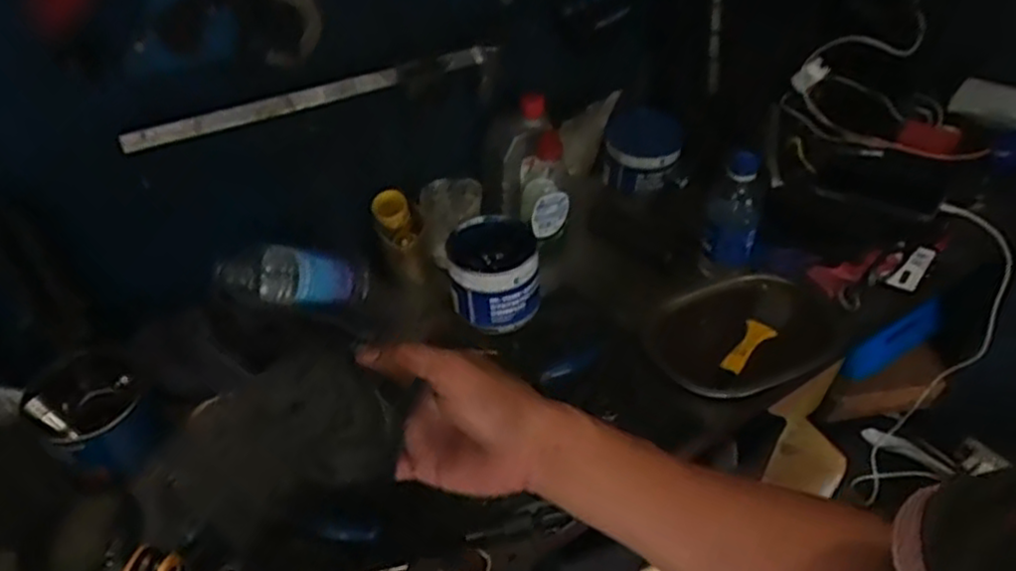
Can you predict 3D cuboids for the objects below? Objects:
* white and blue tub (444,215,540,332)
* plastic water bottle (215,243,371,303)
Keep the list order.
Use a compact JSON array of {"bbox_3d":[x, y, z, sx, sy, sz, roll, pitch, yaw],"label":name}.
[{"bbox_3d":[-0.017,-0.013,0.846,0.096,0.087,0.099,1,48,-1],"label":"white and blue tub"},{"bbox_3d":[-0.216,-0.014,0.788,0.172,0.044,0.059,5,34,-37],"label":"plastic water bottle"}]

